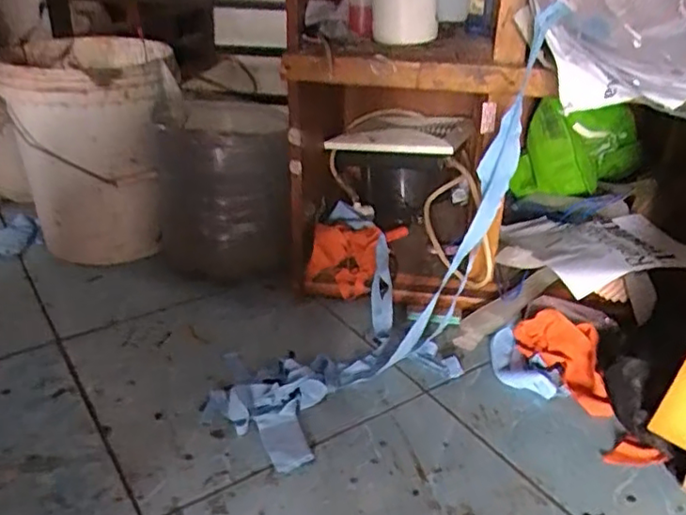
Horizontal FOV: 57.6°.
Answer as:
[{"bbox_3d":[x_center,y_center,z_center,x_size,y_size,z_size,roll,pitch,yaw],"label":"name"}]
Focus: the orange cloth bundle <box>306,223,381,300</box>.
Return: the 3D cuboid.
[{"bbox_3d":[0.000,0.002,1.080,0.109,0.126,0.034,11,-12,-4],"label":"orange cloth bundle"}]

